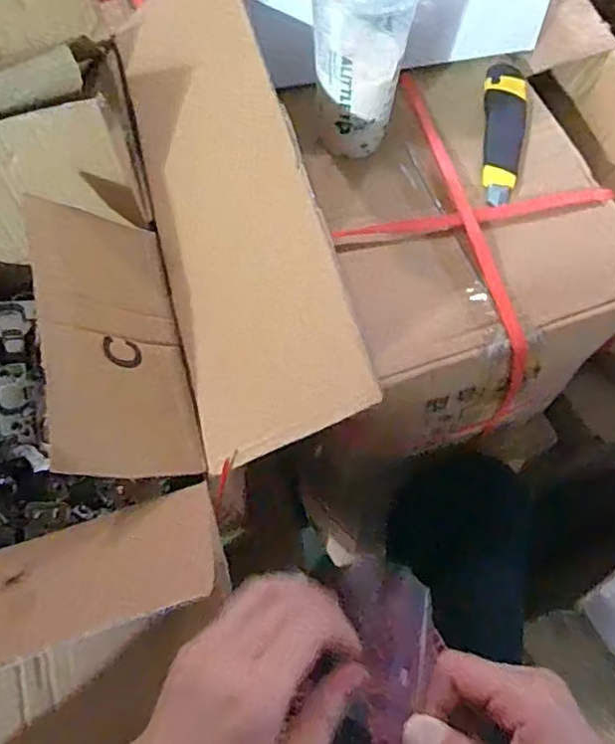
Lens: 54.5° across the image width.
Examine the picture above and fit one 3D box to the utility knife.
[{"bbox_3d":[0.185,-0.227,0.559,0.039,0.021,0.154,8,64,4],"label":"utility knife"}]

